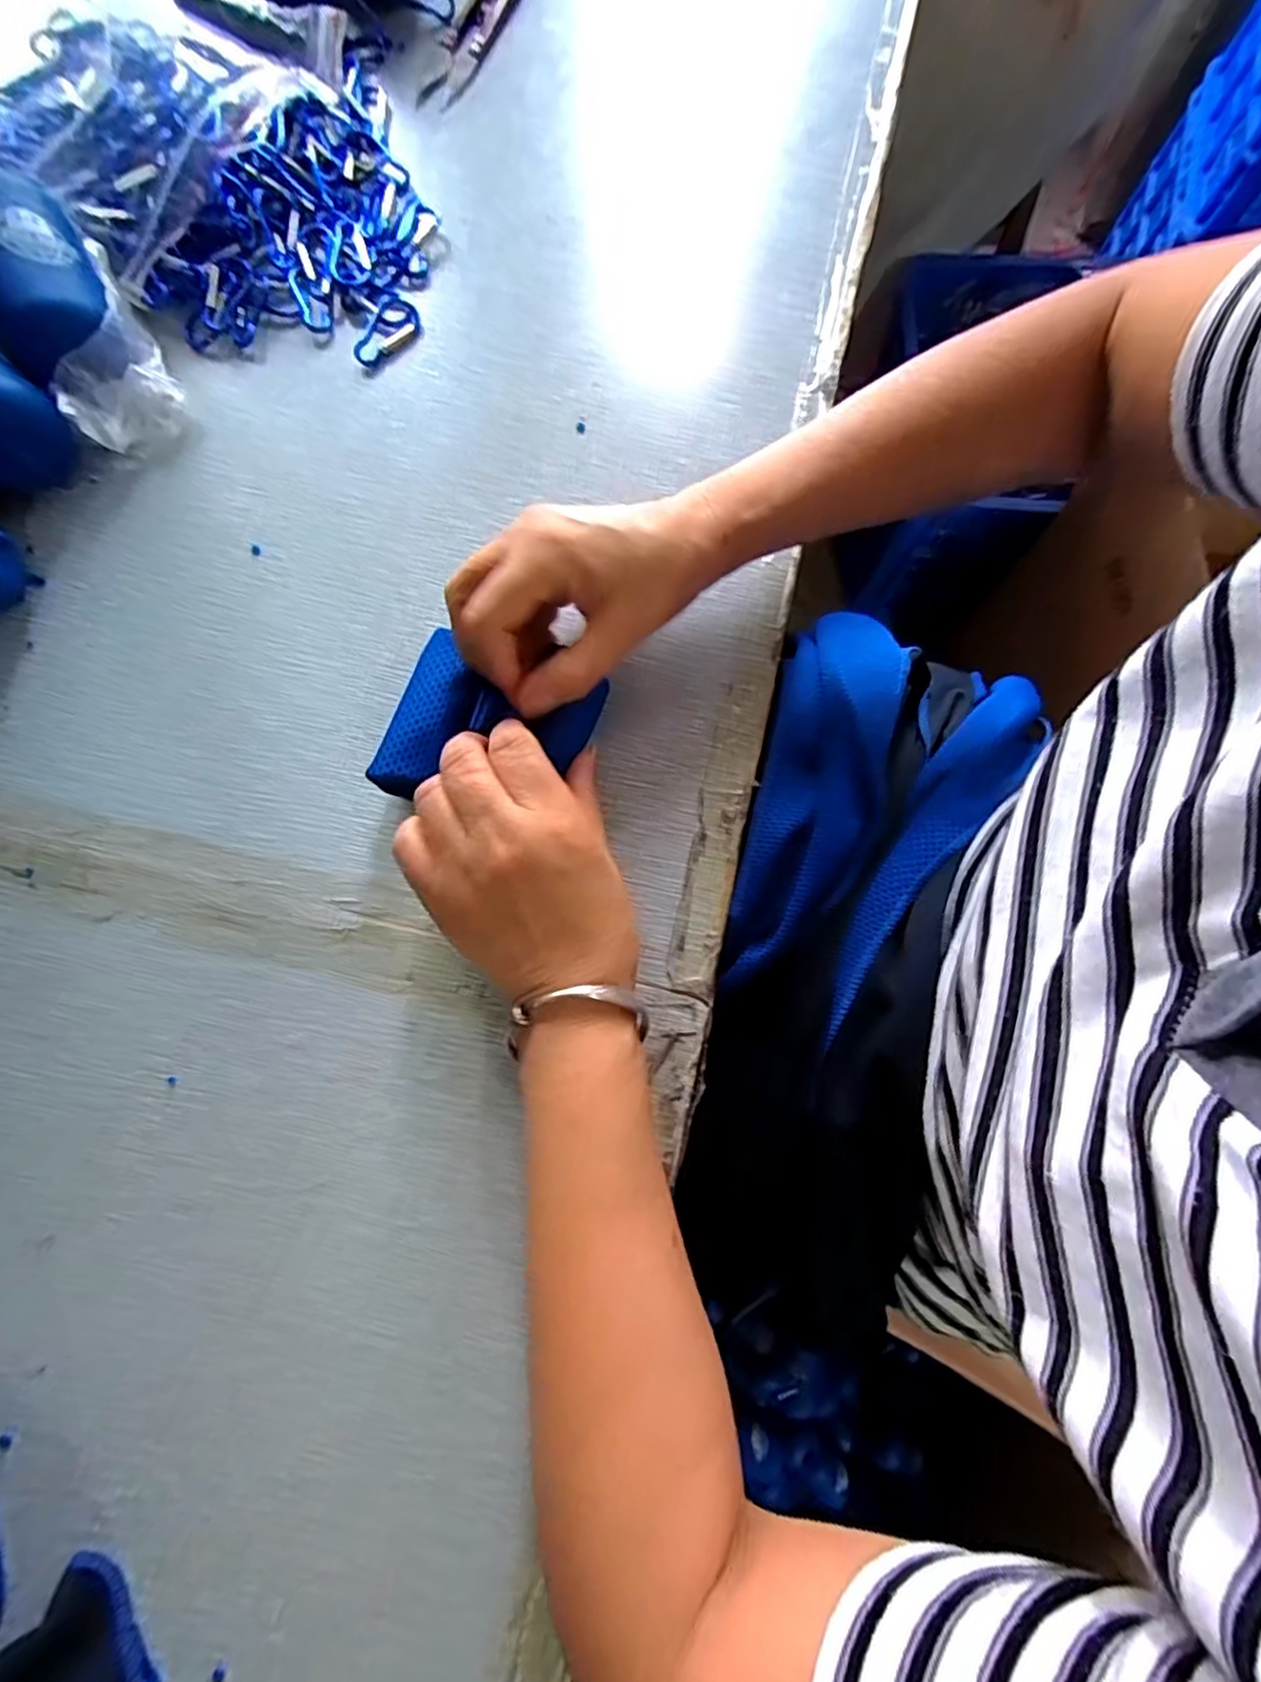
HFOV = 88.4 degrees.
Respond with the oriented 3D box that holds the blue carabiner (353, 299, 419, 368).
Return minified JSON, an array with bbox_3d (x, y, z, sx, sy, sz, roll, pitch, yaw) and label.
[{"bbox_3d":[-0.135,-0.282,0.361,0.024,0.005,0.043,23,79,4],"label":"blue carabiner"}]

